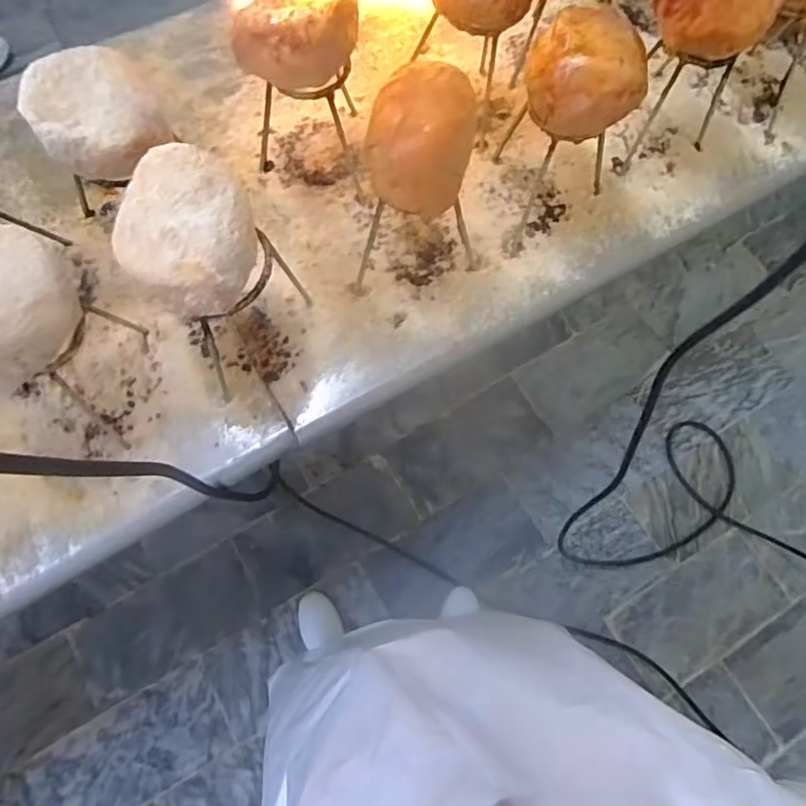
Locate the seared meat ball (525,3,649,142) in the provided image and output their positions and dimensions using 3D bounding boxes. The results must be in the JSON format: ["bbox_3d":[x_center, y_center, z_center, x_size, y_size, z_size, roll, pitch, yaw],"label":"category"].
[{"bbox_3d":[0.184,-0.332,0.578,0.118,0.079,0.091,6,72,1],"label":"seared meat ball"}]

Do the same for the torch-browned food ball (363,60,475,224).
[{"bbox_3d":[0.015,-0.252,0.542,0.104,0.084,0.111,14,72,4],"label":"torch-browned food ball"}]

